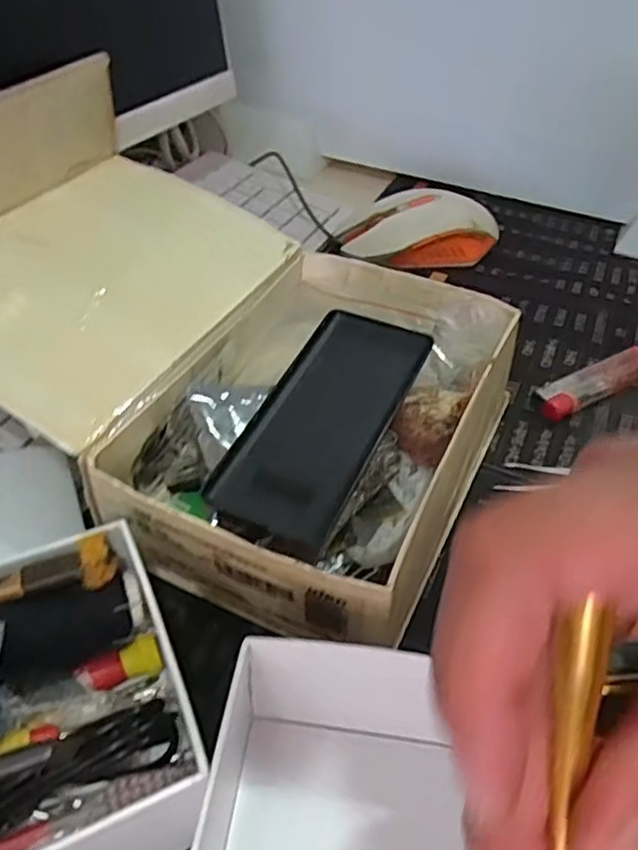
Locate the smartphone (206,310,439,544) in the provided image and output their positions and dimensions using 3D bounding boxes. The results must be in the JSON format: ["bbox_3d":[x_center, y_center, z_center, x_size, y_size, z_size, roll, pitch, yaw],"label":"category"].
[{"bbox_3d":[0.003,-0.005,0.291,0.053,0.007,0.121,21,56,17],"label":"smartphone"}]

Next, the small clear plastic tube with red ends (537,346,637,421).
[{"bbox_3d":[0.160,-0.024,0.380,0.083,0.016,0.020,-20,49,-22],"label":"small clear plastic tube with red ends"}]

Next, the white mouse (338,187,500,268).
[{"bbox_3d":[0.076,-0.144,0.485,0.116,0.036,0.060,4,44,0],"label":"white mouse"}]

